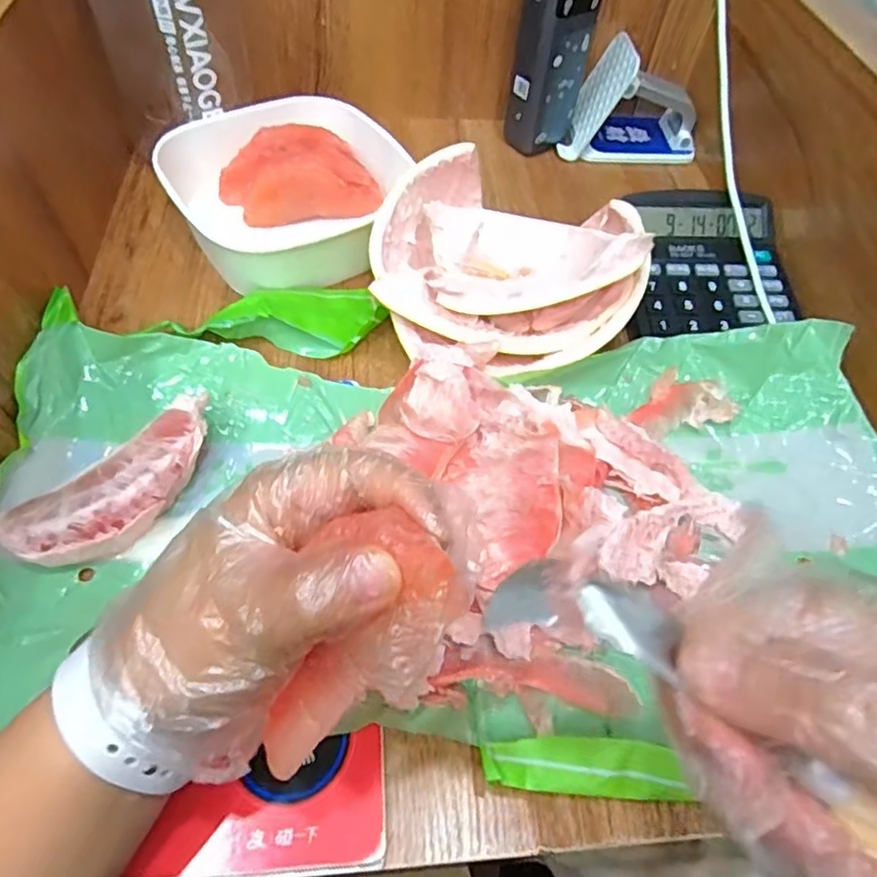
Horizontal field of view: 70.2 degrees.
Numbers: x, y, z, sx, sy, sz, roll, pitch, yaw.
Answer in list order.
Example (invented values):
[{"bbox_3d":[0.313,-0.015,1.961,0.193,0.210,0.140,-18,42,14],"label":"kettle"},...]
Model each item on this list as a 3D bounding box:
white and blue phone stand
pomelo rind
[{"bbox_3d":[0.172,-0.297,0.548,0.119,0.079,0.075,4,55,-1],"label":"white and blue phone stand"},{"bbox_3d":[0.040,-0.107,0.390,0.168,0.063,0.136,19,56,9],"label":"pomelo rind"}]

